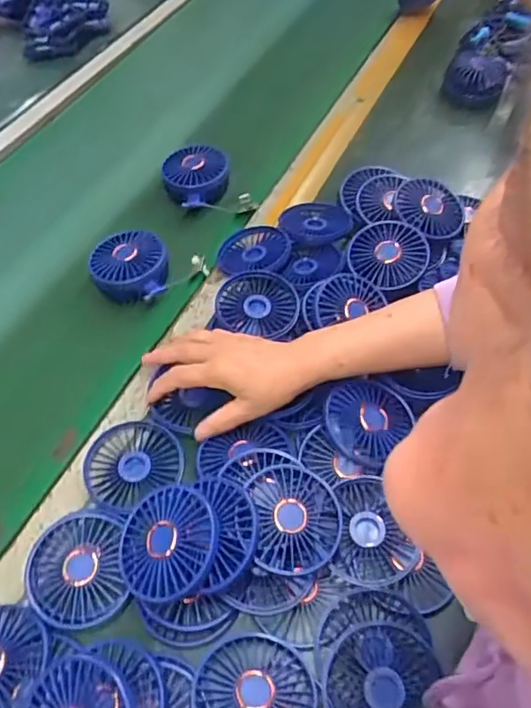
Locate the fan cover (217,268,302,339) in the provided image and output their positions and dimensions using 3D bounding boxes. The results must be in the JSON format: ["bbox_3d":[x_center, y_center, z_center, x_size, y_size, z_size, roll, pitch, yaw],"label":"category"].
[{"bbox_3d":[-0.008,-0.057,0.621,0.090,0.016,0.077,7,56,9],"label":"fan cover"}]

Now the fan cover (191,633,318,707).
[{"bbox_3d":[-0.007,0.245,0.408,0.085,0.019,0.088,16,31,8],"label":"fan cover"}]

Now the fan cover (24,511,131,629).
[{"bbox_3d":[-0.156,0.177,0.467,0.077,0.022,0.086,-12,55,-4],"label":"fan cover"}]

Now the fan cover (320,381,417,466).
[{"bbox_3d":[0.094,0.057,0.524,0.073,0.018,0.078,33,63,24],"label":"fan cover"}]

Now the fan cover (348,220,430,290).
[{"bbox_3d":[0.139,-0.113,0.637,0.085,0.023,0.089,10,56,11],"label":"fan cover"}]

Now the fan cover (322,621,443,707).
[{"bbox_3d":[0.085,0.245,0.418,0.080,0.013,0.086,6,55,9],"label":"fan cover"}]

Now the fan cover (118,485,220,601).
[{"bbox_3d":[-0.078,0.147,0.447,0.083,0.014,0.086,2,62,27],"label":"fan cover"}]

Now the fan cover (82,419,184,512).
[{"bbox_3d":[-0.127,0.100,0.532,0.086,0.010,0.081,-34,59,-19],"label":"fan cover"}]

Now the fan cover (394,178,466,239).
[{"bbox_3d":[0.205,-0.178,0.690,0.092,0.013,0.087,0,66,-11],"label":"fan cover"}]

